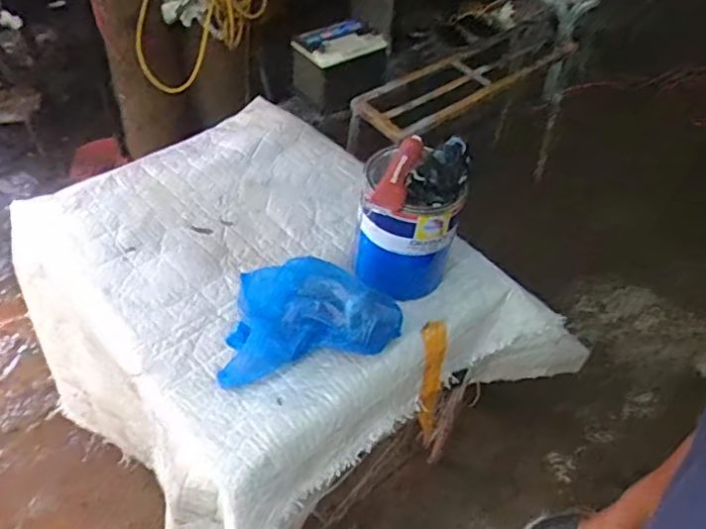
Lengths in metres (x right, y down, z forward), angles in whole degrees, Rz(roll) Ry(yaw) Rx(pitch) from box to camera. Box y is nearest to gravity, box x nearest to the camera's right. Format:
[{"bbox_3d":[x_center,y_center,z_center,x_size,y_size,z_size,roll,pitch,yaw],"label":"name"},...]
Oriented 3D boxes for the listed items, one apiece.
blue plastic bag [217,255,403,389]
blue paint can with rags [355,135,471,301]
[{"bbox_3d":[-0.075,0.073,0.944,0.276,0.104,0.158,-11,51,-13],"label":"blue plastic bag"},{"bbox_3d":[0.097,-0.083,1.011,0.151,0.230,0.162,2,49,-2],"label":"blue paint can with rags"}]

